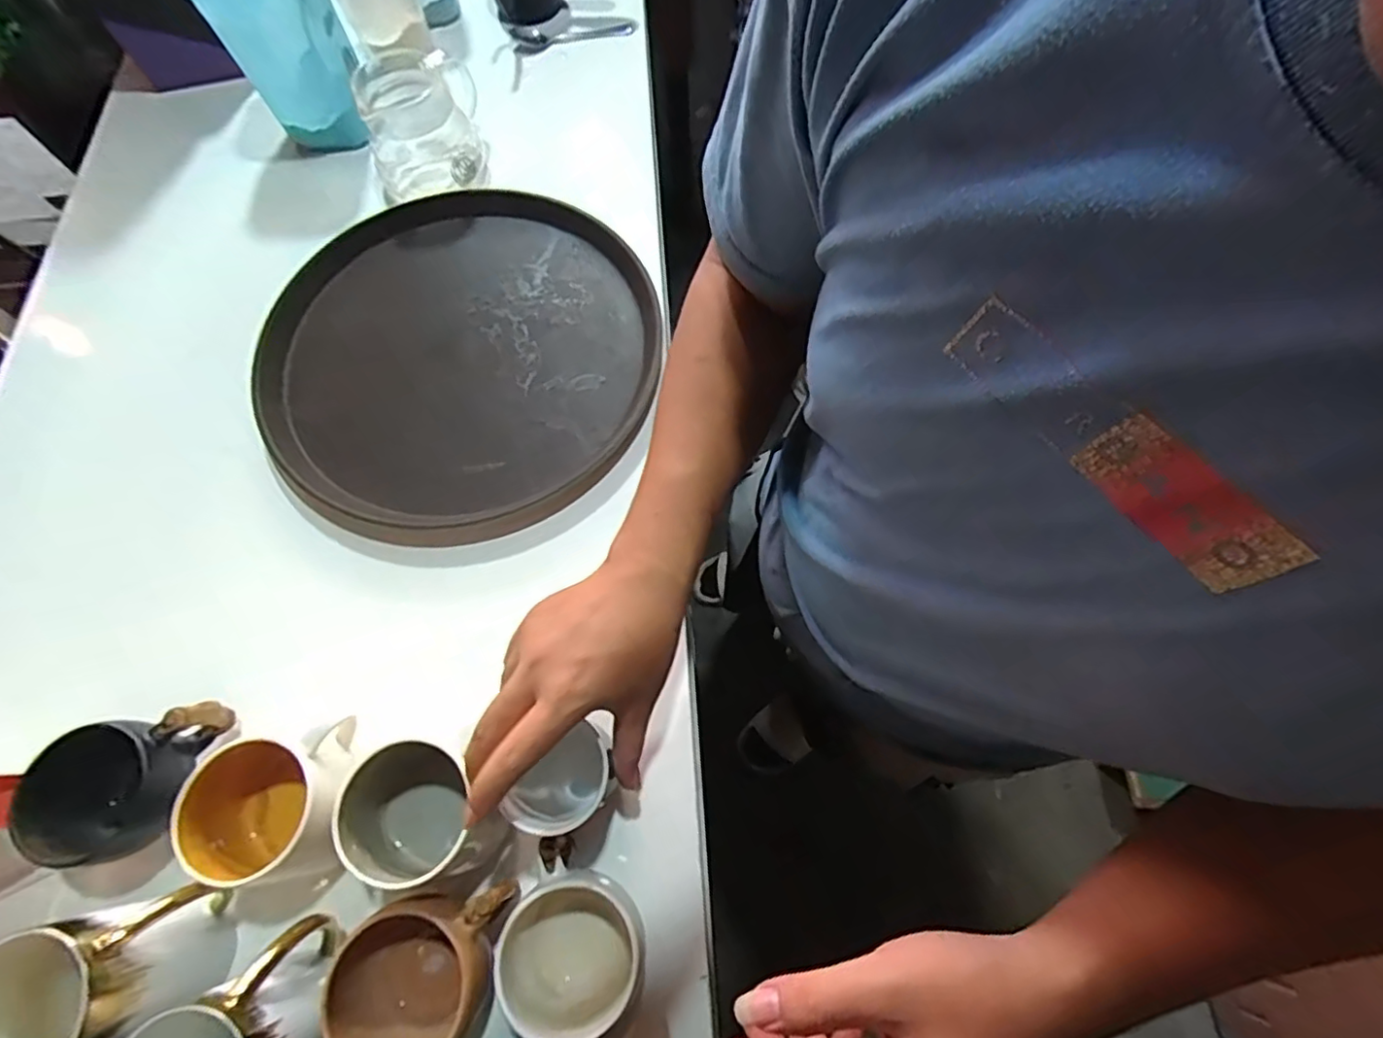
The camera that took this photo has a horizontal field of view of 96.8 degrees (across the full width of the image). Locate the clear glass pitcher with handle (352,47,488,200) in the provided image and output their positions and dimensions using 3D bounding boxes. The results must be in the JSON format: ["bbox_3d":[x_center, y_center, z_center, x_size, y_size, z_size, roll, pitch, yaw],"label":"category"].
[{"bbox_3d":[-0.258,-0.380,0.585,0.101,0.086,0.109,-14,66,-6],"label":"clear glass pitcher with handle"}]

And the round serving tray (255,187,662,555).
[{"bbox_3d":[-0.197,-0.146,0.540,0.328,0.038,0.340,0,66,0],"label":"round serving tray"}]

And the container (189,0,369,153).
[{"bbox_3d":[-0.385,-0.454,0.588,0.106,0.146,0.100,-28,68,-12],"label":"container"}]

